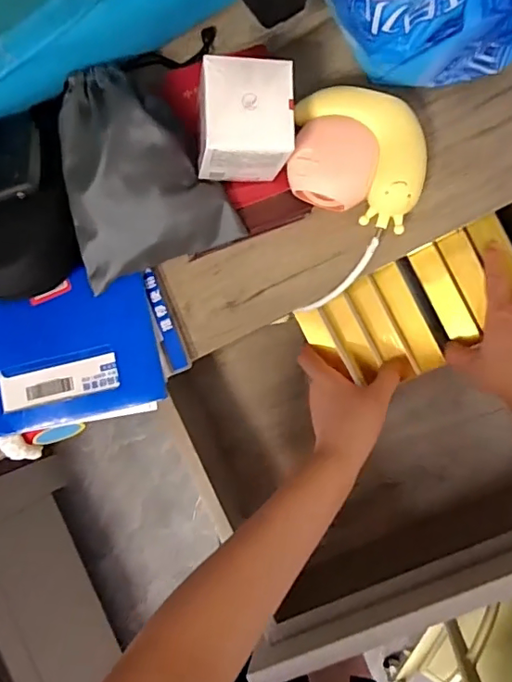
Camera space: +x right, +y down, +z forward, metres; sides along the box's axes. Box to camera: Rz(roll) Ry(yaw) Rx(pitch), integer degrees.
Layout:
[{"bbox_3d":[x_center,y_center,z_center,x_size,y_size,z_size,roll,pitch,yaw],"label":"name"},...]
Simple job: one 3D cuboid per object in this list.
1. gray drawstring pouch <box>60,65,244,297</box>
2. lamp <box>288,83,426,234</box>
[{"bbox_3d":[-0.109,-0.144,0.445,0.131,0.069,0.161,-24,86,9],"label":"gray drawstring pouch"},{"bbox_3d":[0.085,-0.153,0.429,0.108,0.051,0.094,20,94,9],"label":"lamp"}]

